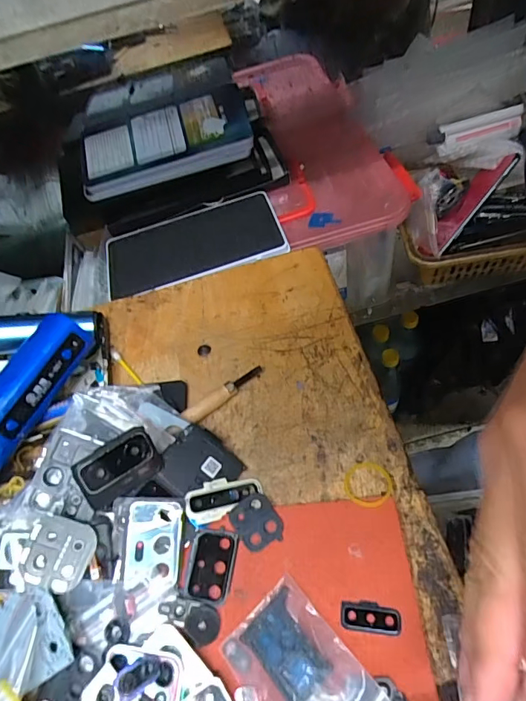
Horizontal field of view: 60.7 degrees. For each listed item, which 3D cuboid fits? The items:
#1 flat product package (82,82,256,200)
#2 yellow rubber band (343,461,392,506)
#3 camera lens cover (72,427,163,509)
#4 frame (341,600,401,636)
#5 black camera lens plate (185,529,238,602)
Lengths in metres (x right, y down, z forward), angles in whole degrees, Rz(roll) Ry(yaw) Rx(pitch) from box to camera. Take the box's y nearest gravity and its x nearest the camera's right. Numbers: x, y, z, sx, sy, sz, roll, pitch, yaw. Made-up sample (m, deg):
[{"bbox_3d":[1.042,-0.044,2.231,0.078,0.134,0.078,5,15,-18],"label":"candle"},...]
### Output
[{"bbox_3d":[-0.105,-0.225,0.480,0.181,0.021,0.099,-18,67,1],"label":"flat product package"},{"bbox_3d":[0.063,0.079,0.268,0.028,0.004,0.029,-6,54,8],"label":"yellow rubber band"},{"bbox_3d":[-0.082,0.067,0.258,0.044,0.034,0.007,-29,20,-27],"label":"camera lens cover"},{"bbox_3d":[0.055,0.134,0.227,0.029,0.004,0.014,1,55,12],"label":"frame"},{"bbox_3d":[-0.030,0.120,0.253,0.025,0.004,0.036,7,53,9],"label":"black camera lens plate"}]

